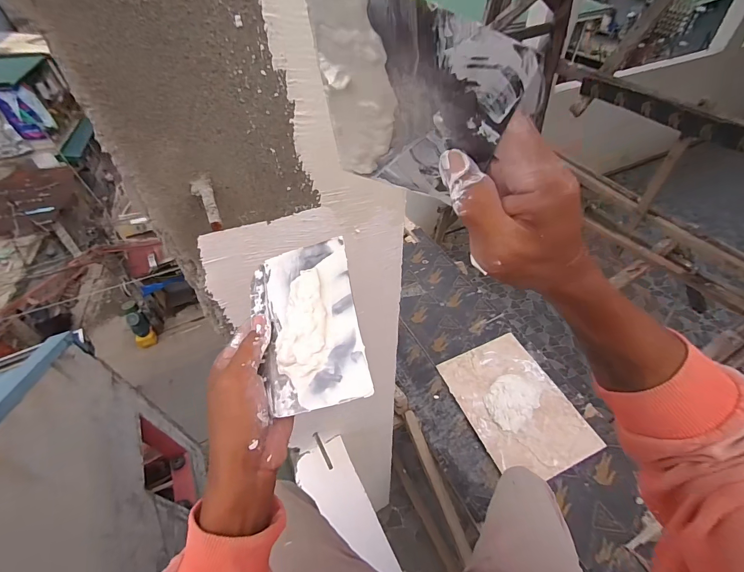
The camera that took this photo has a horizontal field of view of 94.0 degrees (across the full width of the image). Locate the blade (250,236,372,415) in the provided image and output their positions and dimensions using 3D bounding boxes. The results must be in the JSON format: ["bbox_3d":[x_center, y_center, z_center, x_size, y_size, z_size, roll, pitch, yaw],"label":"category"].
[{"bbox_3d":[-0.058,0.028,0.289,0.089,0.016,0.142,-17,64,8],"label":"blade"}]

